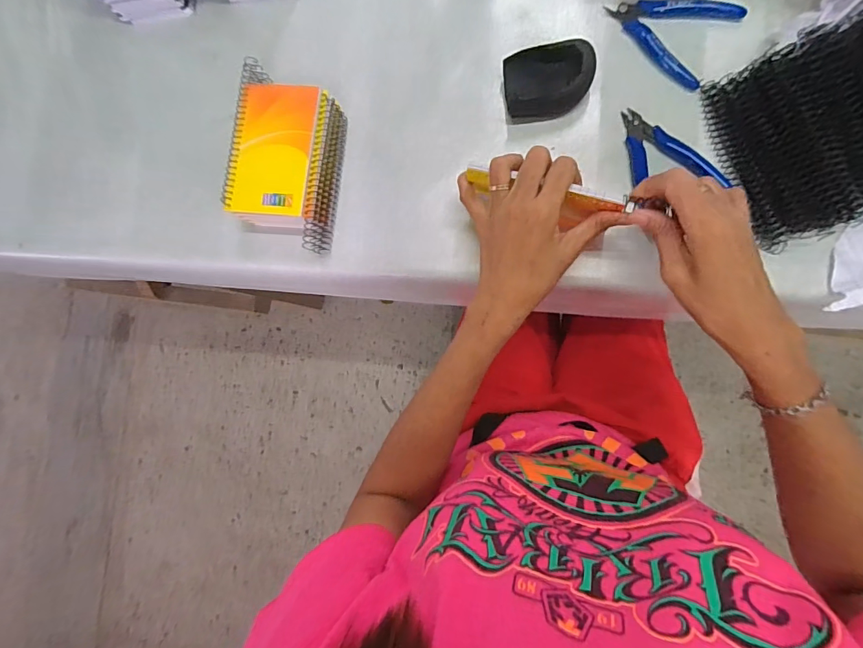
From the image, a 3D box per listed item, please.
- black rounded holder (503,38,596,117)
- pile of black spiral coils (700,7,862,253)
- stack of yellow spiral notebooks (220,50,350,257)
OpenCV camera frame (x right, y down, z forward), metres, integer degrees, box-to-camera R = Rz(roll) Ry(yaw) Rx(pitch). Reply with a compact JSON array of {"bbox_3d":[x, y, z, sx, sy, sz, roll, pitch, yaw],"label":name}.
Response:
[{"bbox_3d":[0.117,-0.241,0.423,0.084,0.034,0.054,-1,87,8],"label":"black rounded holder"},{"bbox_3d":[0.400,-0.191,0.370,0.261,0.053,0.165,-20,85,6],"label":"pile of black spiral coils"},{"bbox_3d":[-0.149,-0.171,0.445,0.097,0.056,0.174,8,88,8],"label":"stack of yellow spiral notebooks"}]

